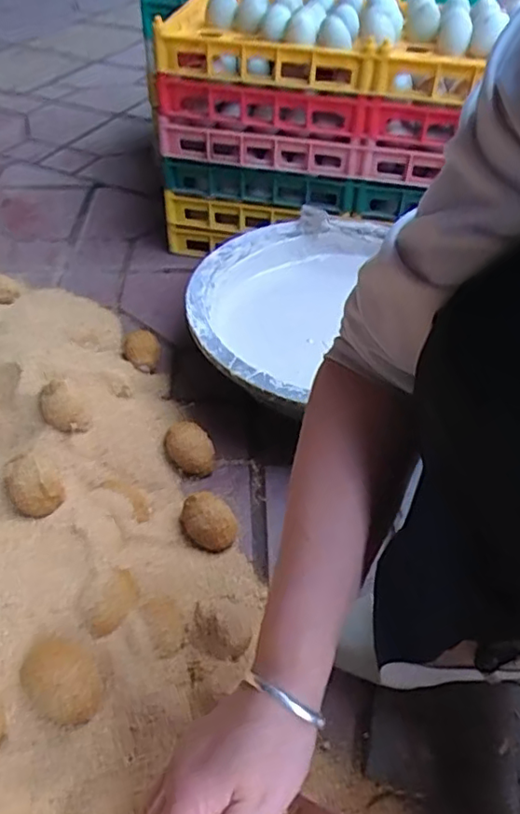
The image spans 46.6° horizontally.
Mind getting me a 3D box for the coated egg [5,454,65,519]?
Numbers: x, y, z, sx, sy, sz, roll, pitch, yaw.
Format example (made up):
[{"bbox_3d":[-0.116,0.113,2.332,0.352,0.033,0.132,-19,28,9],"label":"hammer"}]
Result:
[{"bbox_3d":[-0.216,0.075,0.564,0.057,0.040,0.041,27,51,26],"label":"coated egg"}]

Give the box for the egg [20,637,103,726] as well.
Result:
[{"bbox_3d":[-0.152,0.210,0.465,0.063,0.041,0.052,23,50,23],"label":"egg"}]

